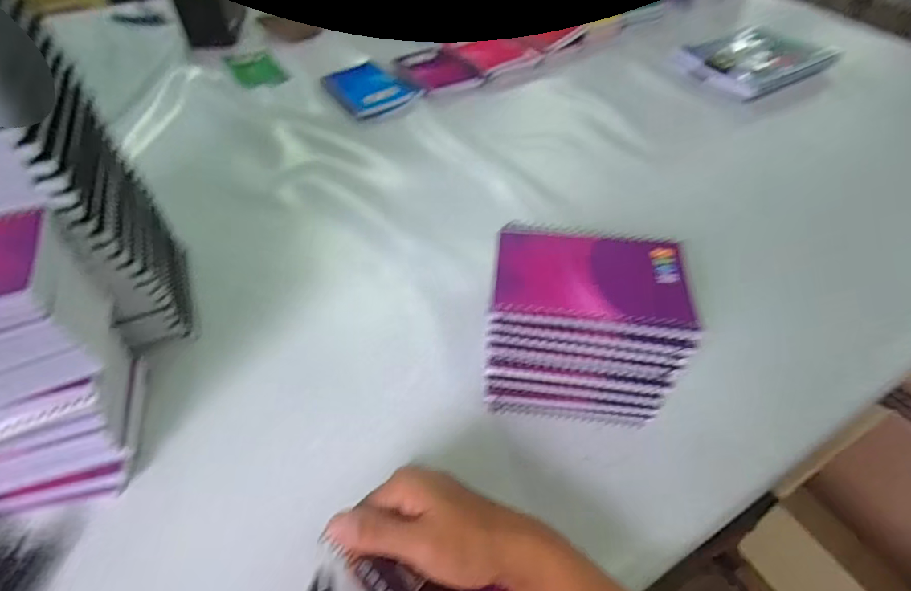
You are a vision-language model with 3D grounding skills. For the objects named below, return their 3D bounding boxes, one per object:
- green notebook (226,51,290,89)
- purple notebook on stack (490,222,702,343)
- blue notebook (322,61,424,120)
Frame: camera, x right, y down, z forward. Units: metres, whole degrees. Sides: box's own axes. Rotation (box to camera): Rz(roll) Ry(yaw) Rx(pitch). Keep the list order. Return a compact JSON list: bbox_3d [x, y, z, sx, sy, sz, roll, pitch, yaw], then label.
[{"bbox_3d":[-0.312,-0.356,0.742,0.068,0.006,0.122,-27,55,-20],"label":"green notebook"},{"bbox_3d":[0.093,-0.015,0.323,0.127,0.011,0.096,6,51,5],"label":"purple notebook on stack"},{"bbox_3d":[-0.129,-0.308,0.701,0.103,0.005,0.152,-33,58,-24],"label":"blue notebook"}]

